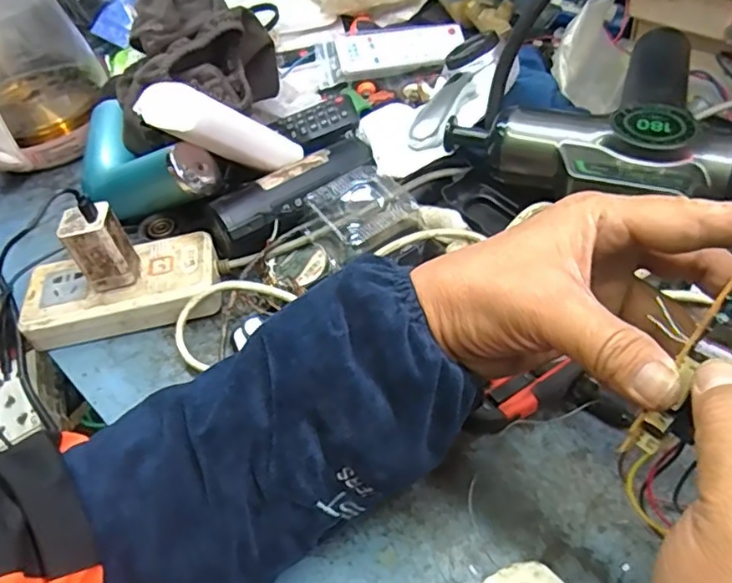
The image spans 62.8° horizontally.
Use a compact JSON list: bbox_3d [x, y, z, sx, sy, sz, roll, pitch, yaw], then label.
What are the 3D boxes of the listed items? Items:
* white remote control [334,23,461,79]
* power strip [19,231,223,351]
[{"bbox_3d":[0.038,-0.258,0.645,0.138,0.020,0.048,-14,83,-13],"label":"white remote control"},{"bbox_3d":[-0.191,0.002,0.474,0.148,0.037,0.073,-13,47,-4],"label":"power strip"}]

